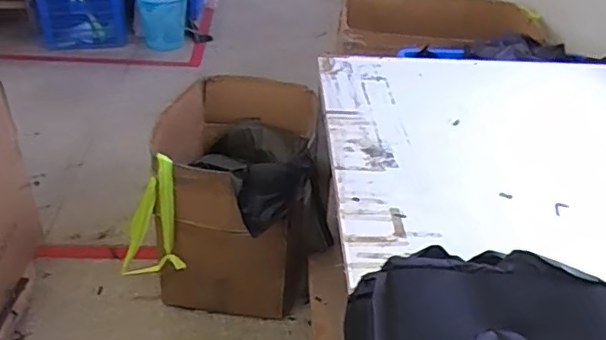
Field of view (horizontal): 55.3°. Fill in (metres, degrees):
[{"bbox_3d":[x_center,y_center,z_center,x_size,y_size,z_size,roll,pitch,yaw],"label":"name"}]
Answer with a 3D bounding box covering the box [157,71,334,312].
[{"bbox_3d":[-0.184,0.079,1.692,0.469,0.494,0.571,4,35,1],"label":"box"}]

